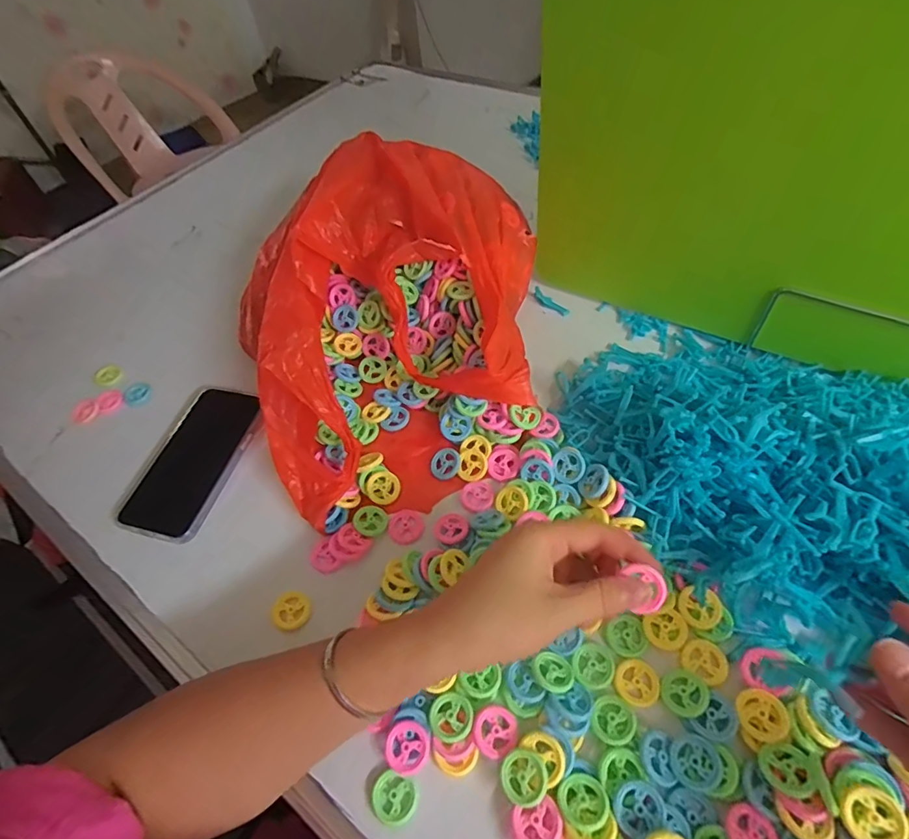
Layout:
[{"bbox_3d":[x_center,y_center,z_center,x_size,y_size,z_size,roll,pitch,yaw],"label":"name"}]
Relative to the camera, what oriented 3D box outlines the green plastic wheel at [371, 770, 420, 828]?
[{"bbox_3d":[-0.039,0.243,0.313,0.029,0.006,0.026,16,56,17],"label":"green plastic wheel"}]

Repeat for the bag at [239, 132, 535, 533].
[{"bbox_3d":[-0.046,-0.108,0.481,0.239,0.131,0.394,2,53,7],"label":"bag"}]

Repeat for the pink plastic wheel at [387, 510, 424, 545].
[{"bbox_3d":[-0.042,0.093,0.423,0.029,0.008,0.029,-3,53,4],"label":"pink plastic wheel"}]

